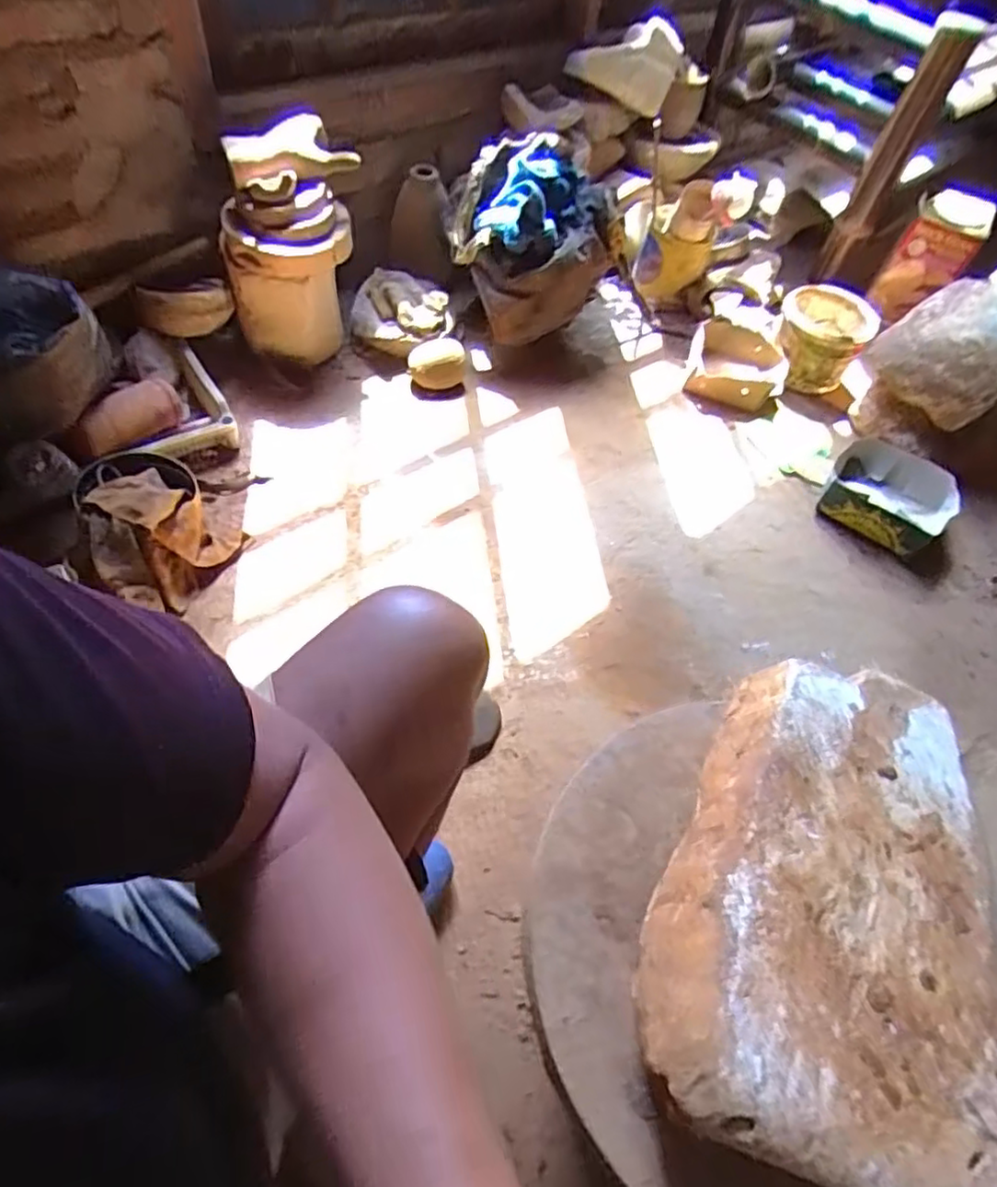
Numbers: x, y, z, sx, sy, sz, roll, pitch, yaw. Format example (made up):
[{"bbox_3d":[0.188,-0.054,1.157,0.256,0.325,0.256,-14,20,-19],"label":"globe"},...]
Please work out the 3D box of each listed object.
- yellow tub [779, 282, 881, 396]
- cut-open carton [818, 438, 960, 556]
[{"bbox_3d":[0.657,-0.523,1.360,0.186,0.127,0.190,29,59,12],"label":"yellow tub"},{"bbox_3d":[0.690,-0.176,1.168,0.210,0.086,0.207,39,61,18],"label":"cut-open carton"}]

